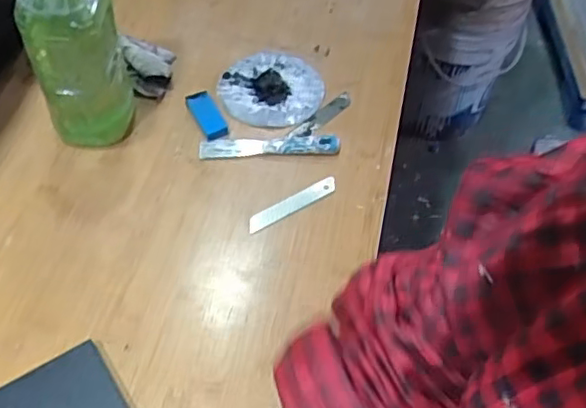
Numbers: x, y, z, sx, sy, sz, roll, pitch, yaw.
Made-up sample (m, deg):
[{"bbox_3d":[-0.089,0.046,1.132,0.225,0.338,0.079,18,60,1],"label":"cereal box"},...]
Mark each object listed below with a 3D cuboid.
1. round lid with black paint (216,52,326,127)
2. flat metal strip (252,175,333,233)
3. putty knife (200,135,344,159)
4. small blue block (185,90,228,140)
[{"bbox_3d":[-0.023,-0.128,0.695,0.114,0.009,0.109,1,53,-1],"label":"round lid with black paint"},{"bbox_3d":[0.000,0.001,0.603,0.097,0.005,0.018,-26,60,-18],"label":"flat metal strip"},{"bbox_3d":[-0.024,-0.058,0.643,0.140,0.015,0.022,-2,53,-3],"label":"putty knife"},{"bbox_3d":[-0.091,-0.094,0.657,0.025,0.007,0.064,-22,57,-17],"label":"small blue block"}]

